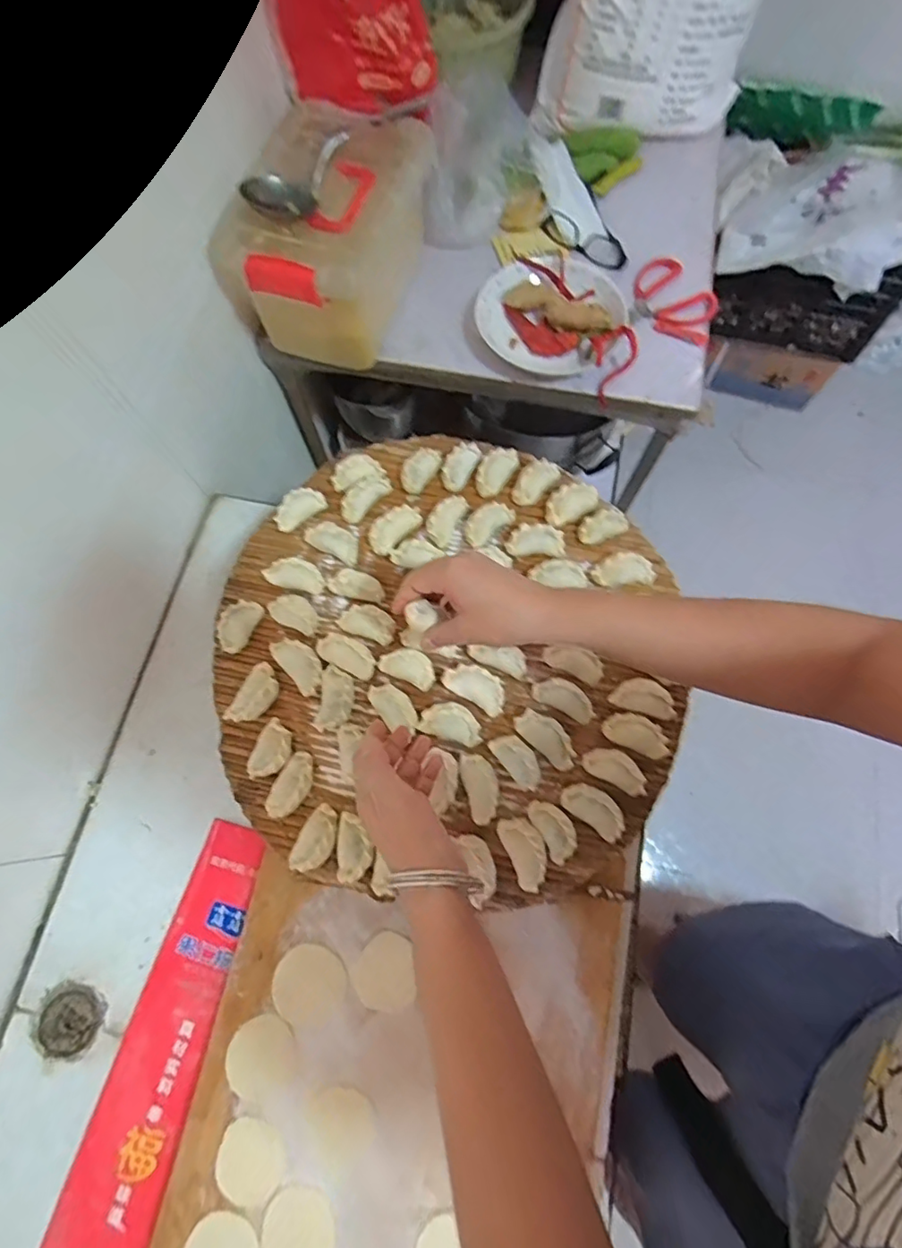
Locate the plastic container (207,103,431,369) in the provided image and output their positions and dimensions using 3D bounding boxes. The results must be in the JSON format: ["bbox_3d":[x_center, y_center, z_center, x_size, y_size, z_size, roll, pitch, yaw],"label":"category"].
[{"bbox_3d":[-0.154,-0.483,0.691,0.185,0.155,0.275,15,73,6],"label":"plastic container"}]

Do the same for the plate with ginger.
[{"bbox_3d":[0.131,-0.418,0.728,0.184,0.061,0.183,0,72,1],"label":"plate with ginger"}]

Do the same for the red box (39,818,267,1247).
[{"bbox_3d":[-0.281,0.411,0.536,0.088,0.016,0.397,14,73,6],"label":"red box"}]

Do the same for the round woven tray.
[{"bbox_3d":[-0.013,0.019,0.523,0.429,0.038,0.433,0,72,1],"label":"round woven tray"}]

